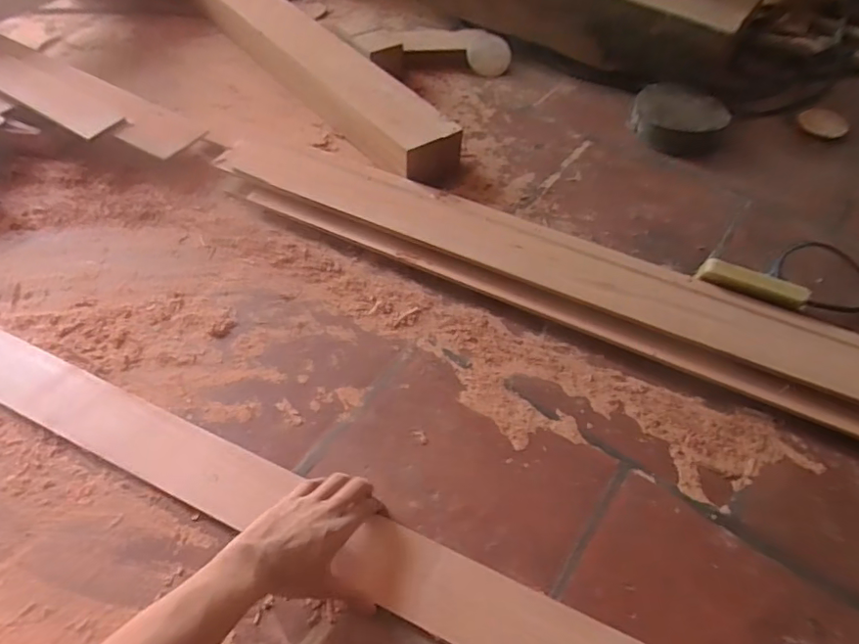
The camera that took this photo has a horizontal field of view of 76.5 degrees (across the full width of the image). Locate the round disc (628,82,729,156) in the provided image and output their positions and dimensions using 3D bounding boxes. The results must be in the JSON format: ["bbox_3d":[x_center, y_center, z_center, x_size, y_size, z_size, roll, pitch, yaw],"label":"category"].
[{"bbox_3d":[0.478,-0.389,1.052,0.166,0.069,0.166,1,53,-1],"label":"round disc"}]

